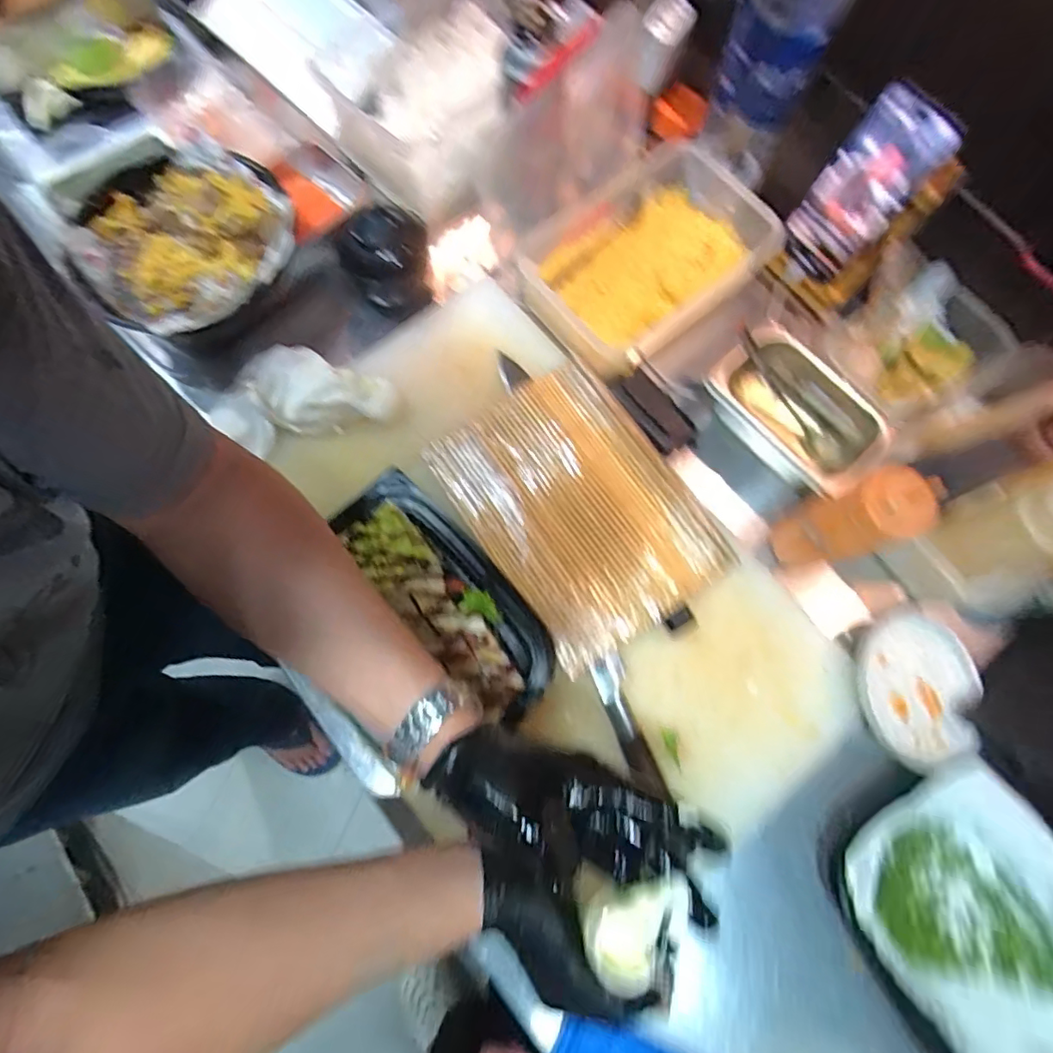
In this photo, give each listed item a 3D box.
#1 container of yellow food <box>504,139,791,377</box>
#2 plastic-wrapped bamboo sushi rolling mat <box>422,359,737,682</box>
[{"bbox_3d":[0.137,-0.304,0.598,0.279,0.048,0.183,-41,80,-8],"label":"container of yellow food"},{"bbox_3d":[0.049,-0.020,0.539,0.199,0.012,0.269,-34,79,-10],"label":"plastic-wrapped bamboo sushi rolling mat"}]

